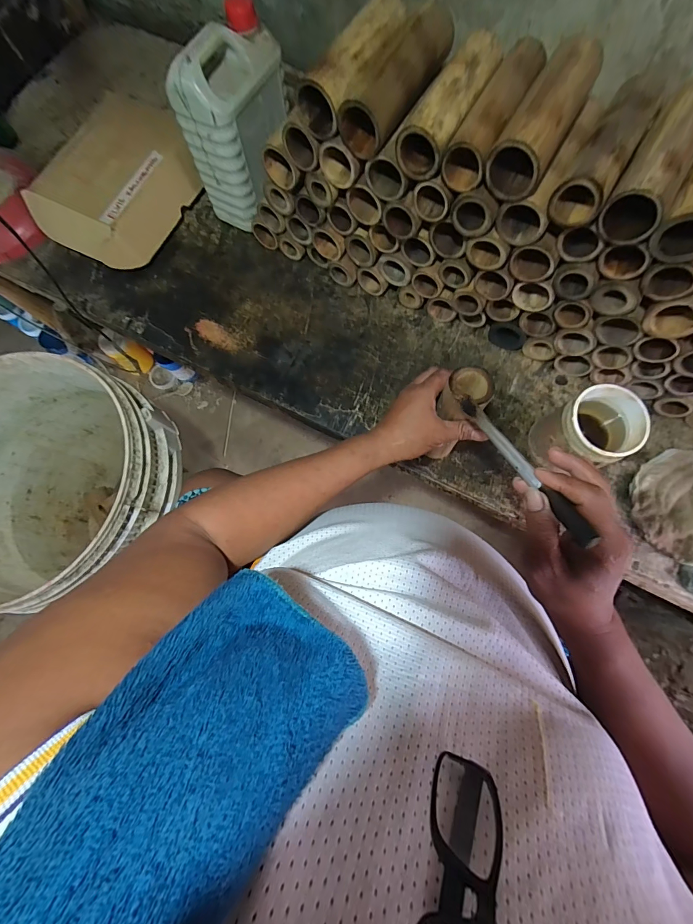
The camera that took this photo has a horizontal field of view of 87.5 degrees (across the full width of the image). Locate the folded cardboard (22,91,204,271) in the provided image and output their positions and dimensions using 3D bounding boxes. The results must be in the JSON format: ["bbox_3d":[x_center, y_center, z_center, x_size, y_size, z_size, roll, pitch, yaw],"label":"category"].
[{"bbox_3d":[-0.411,-0.502,0.665,0.218,0.114,0.258,27,77,9],"label":"folded cardboard"}]

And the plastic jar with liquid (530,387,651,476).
[{"bbox_3d":[0.333,-0.039,0.503,0.094,0.101,0.093,-1,74,2],"label":"plastic jar with liquid"}]

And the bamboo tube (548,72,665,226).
[{"bbox_3d":[0.281,-0.336,0.391,0.054,0.051,0.177,31,78,10],"label":"bamboo tube"}]

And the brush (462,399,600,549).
[{"bbox_3d":[0.152,-0.004,0.328,0.012,0.014,0.182,-20,47,-4],"label":"brush"}]

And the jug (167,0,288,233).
[{"bbox_3d":[-0.172,-0.533,0.597,0.098,0.243,0.160,29,77,10],"label":"jug"}]

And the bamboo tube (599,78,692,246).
[{"bbox_3d":[0.330,-0.313,0.379,0.057,0.057,0.164,31,78,10],"label":"bamboo tube"}]

